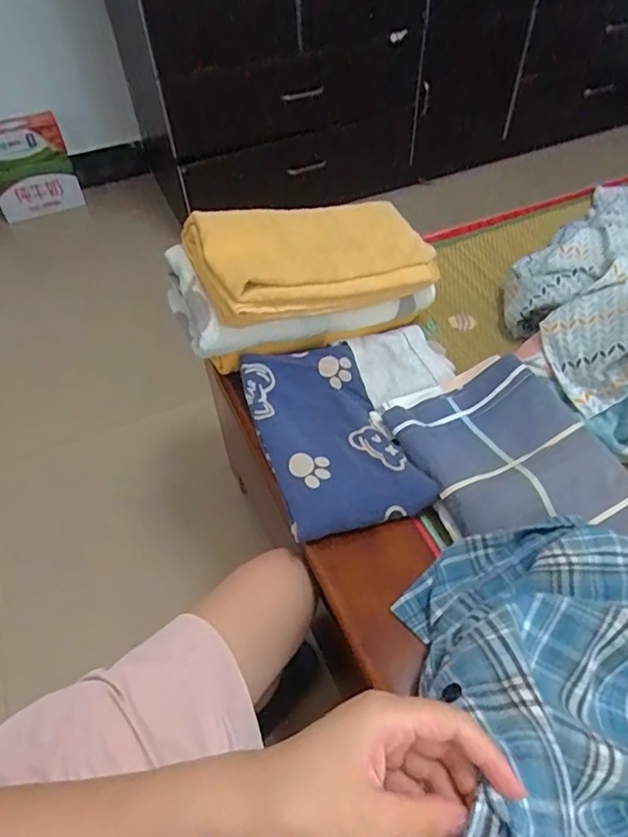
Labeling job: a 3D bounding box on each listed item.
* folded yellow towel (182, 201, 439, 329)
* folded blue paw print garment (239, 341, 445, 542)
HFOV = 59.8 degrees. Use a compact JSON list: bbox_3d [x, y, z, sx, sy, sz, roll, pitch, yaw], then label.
[{"bbox_3d":[0.009,-0.209,0.701,0.323,0.091,0.146,-16,50,-26],"label":"folded yellow towel"},{"bbox_3d":[0.014,0.011,0.635,0.149,0.028,0.253,-17,51,-11],"label":"folded blue paw print garment"}]

